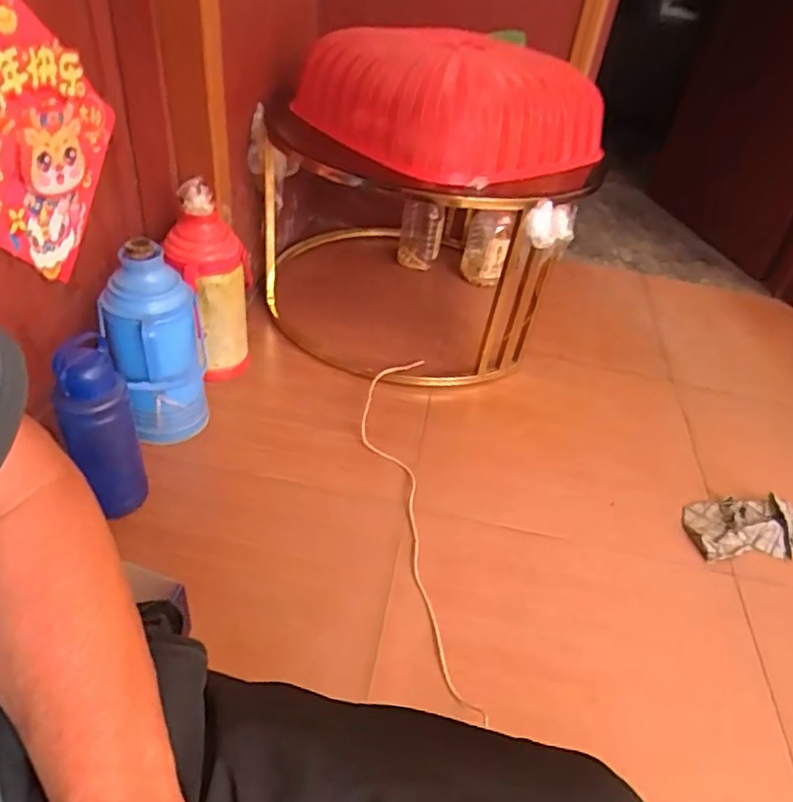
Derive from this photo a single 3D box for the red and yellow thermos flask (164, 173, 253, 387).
[{"bbox_3d":[-0.372,-0.198,1.206,0.115,0.415,0.156,22,41,17],"label":"red and yellow thermos flask"}]

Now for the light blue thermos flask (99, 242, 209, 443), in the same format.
[{"bbox_3d":[-0.416,-0.072,1.066,0.154,0.379,0.118,-8,42,-19],"label":"light blue thermos flask"}]

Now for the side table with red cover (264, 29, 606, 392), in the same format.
[{"bbox_3d":[0.100,-0.489,1.505,0.683,0.659,0.804,18,40,12],"label":"side table with red cover"}]

